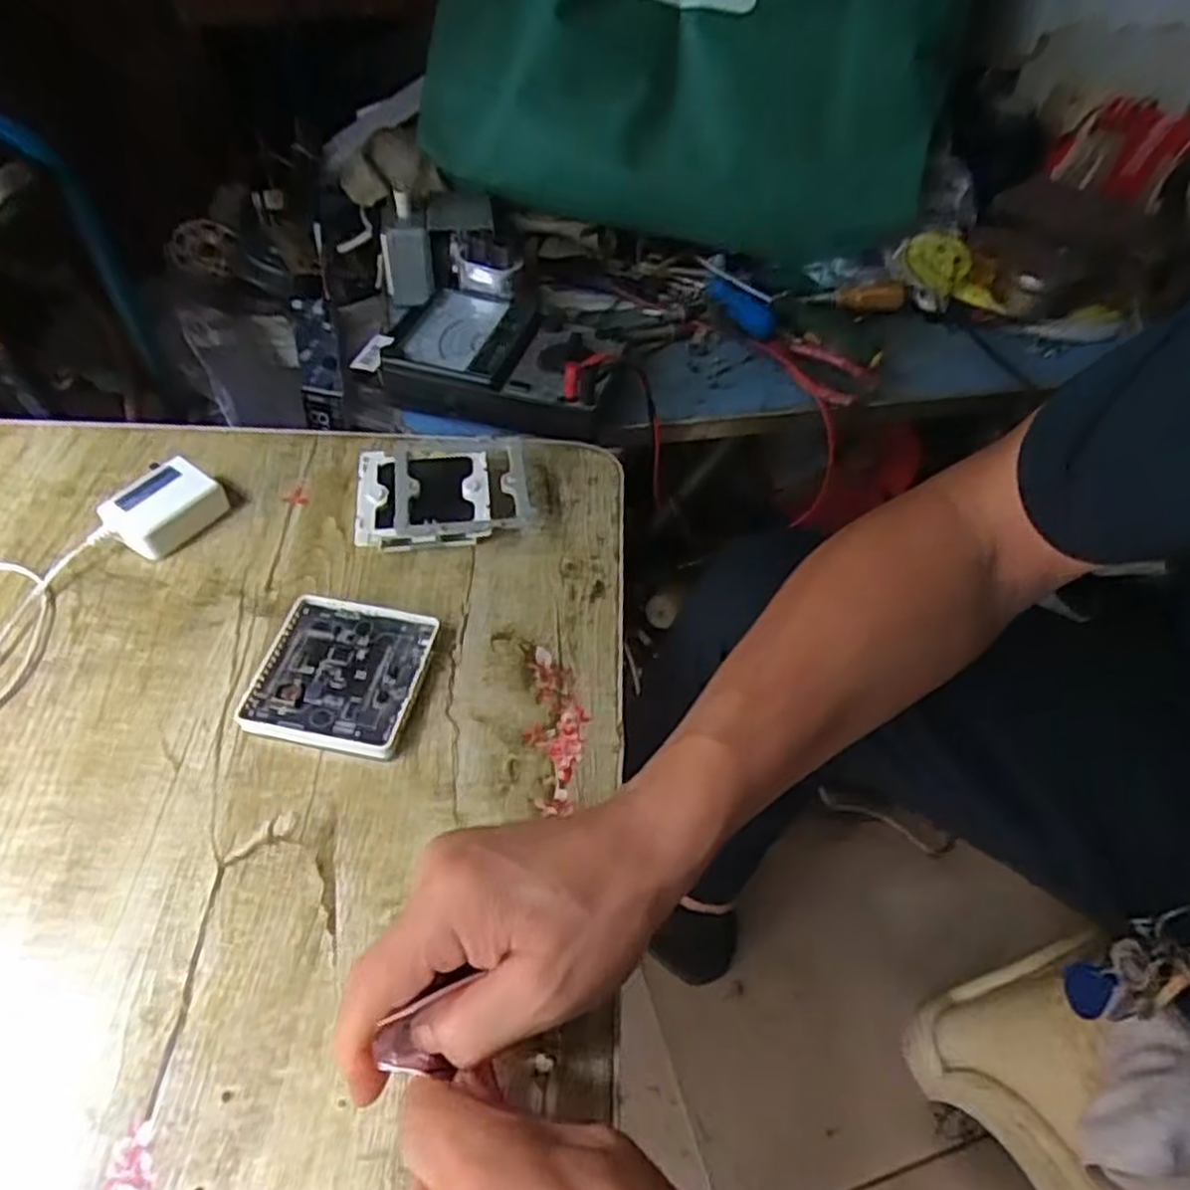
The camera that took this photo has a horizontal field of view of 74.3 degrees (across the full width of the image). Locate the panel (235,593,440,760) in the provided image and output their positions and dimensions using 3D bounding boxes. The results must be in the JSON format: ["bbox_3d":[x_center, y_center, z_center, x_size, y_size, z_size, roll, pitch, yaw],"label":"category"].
[{"bbox_3d":[-0.141,0.043,0.438,0.088,0.014,0.088,9,52,6],"label":"panel"}]

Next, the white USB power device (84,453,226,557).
[{"bbox_3d":[-0.278,-0.053,0.500,0.047,0.028,0.070,30,57,21],"label":"white USB power device"}]

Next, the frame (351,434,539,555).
[{"bbox_3d":[-0.097,-0.064,0.512,0.108,0.034,0.086,-3,52,-3],"label":"frame"}]

